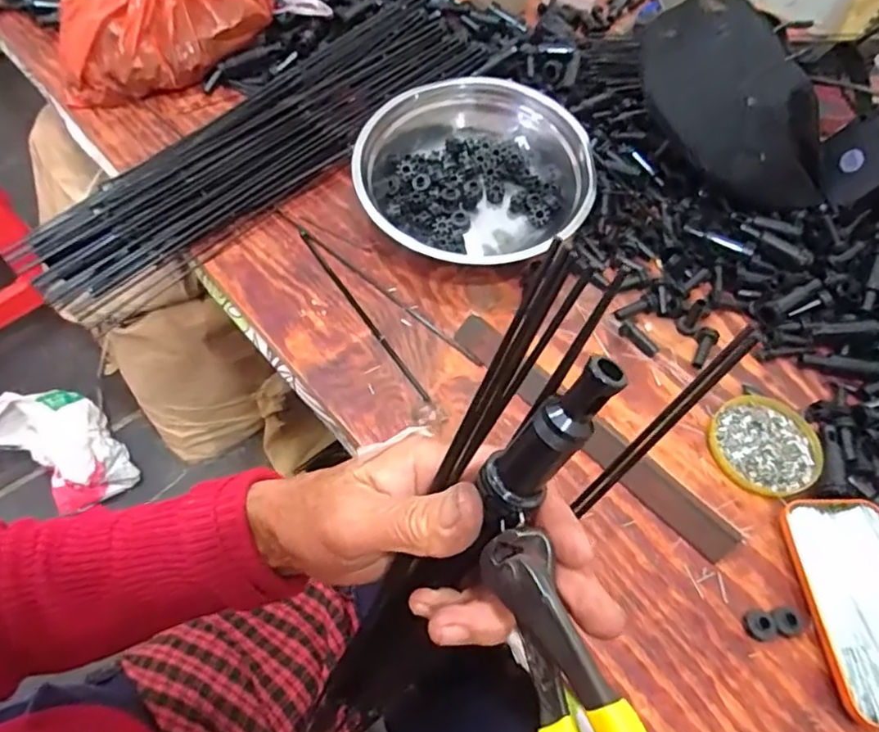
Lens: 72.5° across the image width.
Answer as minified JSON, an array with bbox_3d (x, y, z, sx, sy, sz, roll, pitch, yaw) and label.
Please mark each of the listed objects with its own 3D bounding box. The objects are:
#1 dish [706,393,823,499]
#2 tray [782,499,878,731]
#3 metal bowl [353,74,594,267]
[{"bbox_3d":[0.263,0.062,0.481,0.087,0.006,0.081,-32,65,-23],"label":"dish"},{"bbox_3d":[0.293,0.164,0.409,0.075,0.017,0.143,3,57,-3],"label":"tray"},{"bbox_3d":[0.031,-0.187,0.583,0.213,0.090,0.213,2,57,-3],"label":"metal bowl"}]

